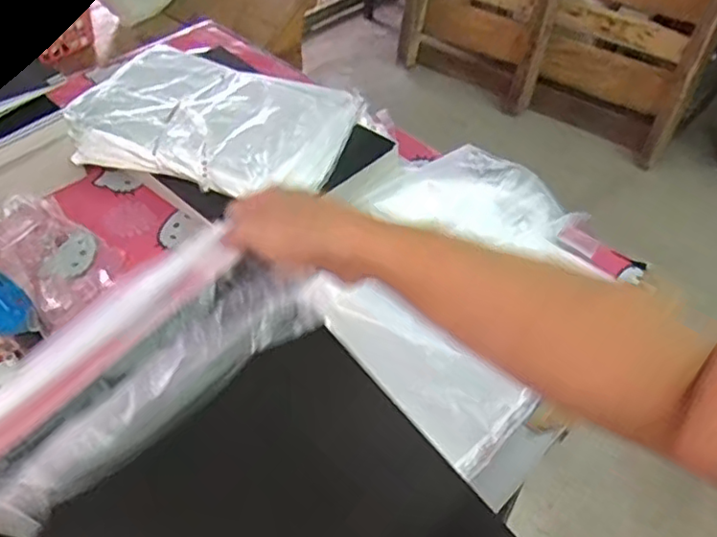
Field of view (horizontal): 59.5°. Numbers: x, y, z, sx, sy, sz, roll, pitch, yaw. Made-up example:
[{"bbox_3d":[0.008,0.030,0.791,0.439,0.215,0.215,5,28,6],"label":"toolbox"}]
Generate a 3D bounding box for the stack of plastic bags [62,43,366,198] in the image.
[{"bbox_3d":[-0.189,-0.199,0.822,0.362,0.047,0.230,15,50,14],"label":"stack of plastic bags"}]

